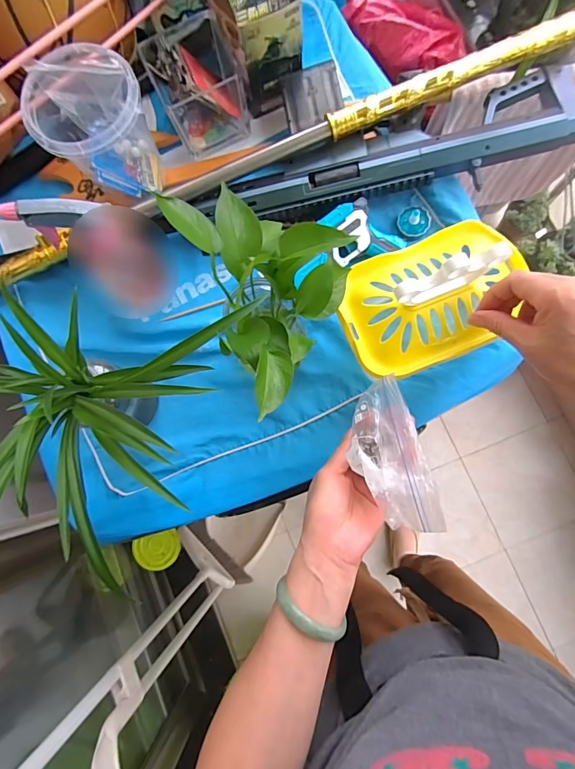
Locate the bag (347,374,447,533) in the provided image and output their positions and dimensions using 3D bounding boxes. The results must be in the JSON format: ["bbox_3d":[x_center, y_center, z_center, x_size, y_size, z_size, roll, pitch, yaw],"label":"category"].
[{"bbox_3d":[0.084,0.061,0.340,0.054,0.038,0.124,-15,78,2],"label":"bag"}]

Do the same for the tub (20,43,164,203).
[{"bbox_3d":[-0.213,-0.291,0.473,0.114,0.139,0.110,-1,82,4],"label":"tub"}]

